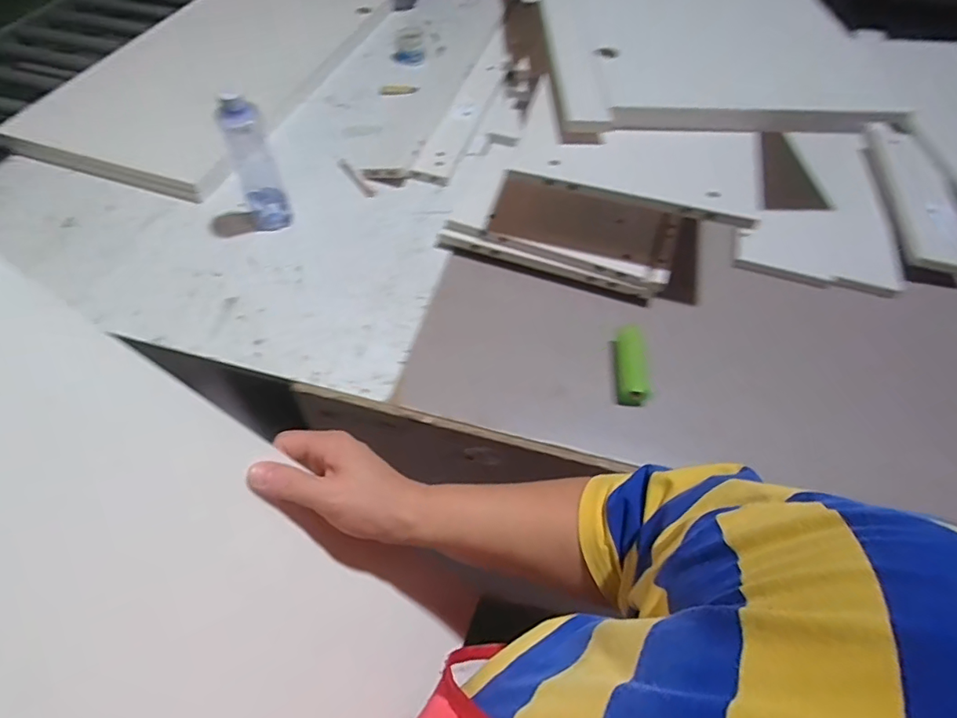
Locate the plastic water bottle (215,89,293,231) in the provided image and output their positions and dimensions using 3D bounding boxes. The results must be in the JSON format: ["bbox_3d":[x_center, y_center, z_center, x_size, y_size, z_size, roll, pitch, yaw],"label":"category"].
[{"bbox_3d":[-0.326,-0.284,0.765,0.059,0.217,0.054,-20,60,-14],"label":"plastic water bottle"}]

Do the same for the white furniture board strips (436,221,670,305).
[{"bbox_3d":[0.106,-0.150,0.795,0.341,0.038,0.032,15,58,8],"label":"white furniture board strips"}]

